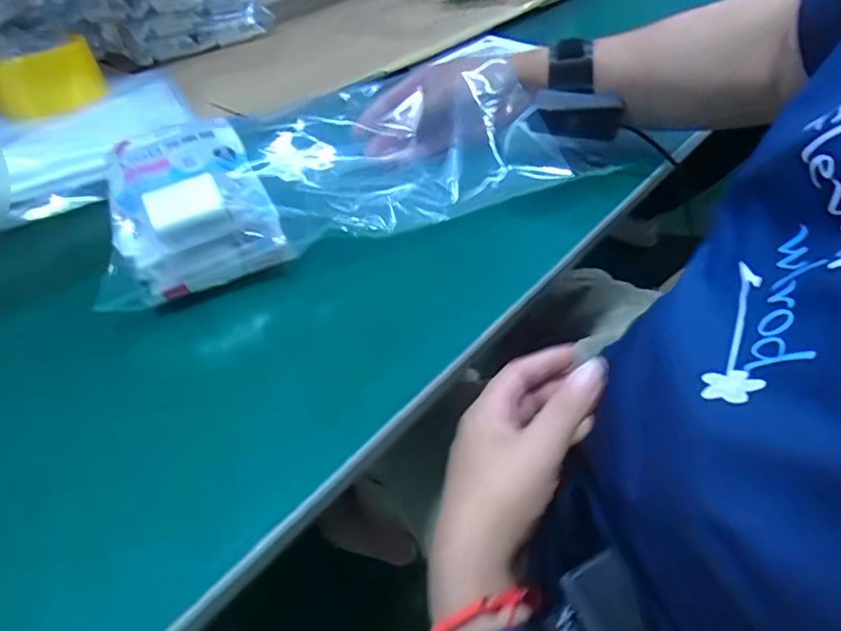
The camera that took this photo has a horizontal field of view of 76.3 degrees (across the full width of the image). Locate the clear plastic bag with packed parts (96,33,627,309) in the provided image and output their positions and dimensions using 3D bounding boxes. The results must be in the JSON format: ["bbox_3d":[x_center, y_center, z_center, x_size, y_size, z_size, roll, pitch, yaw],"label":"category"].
[{"bbox_3d":[-0.047,-0.121,0.434,0.384,0.067,0.152,-17,45,-20],"label":"clear plastic bag with packed parts"}]

